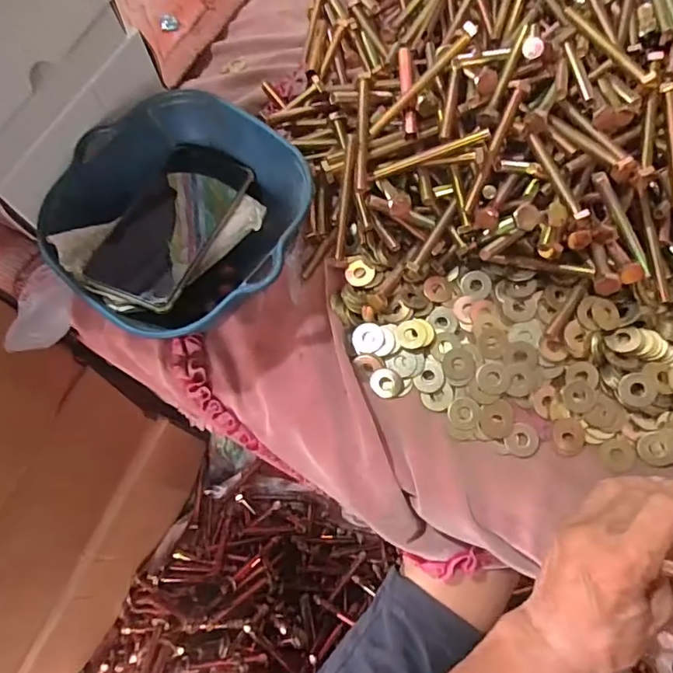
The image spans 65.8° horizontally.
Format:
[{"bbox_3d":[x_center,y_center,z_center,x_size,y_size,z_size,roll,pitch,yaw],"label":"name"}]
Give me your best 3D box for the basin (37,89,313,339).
[{"bbox_3d":[-0.124,-0.091,0.427,0.198,0.074,0.187,0,71,1],"label":"basin"}]

